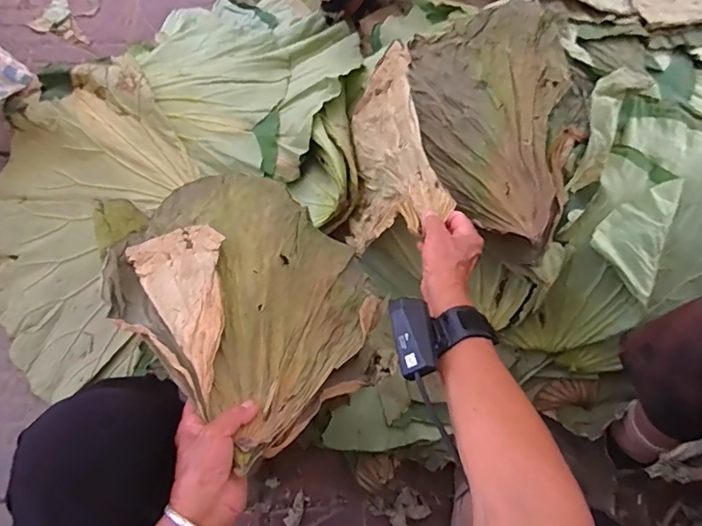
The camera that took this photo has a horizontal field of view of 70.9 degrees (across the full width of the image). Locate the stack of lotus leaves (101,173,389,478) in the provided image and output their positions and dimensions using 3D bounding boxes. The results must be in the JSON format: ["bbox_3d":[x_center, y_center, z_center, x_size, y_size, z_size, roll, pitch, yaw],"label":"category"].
[{"bbox_3d":[-0.101,0.033,0.559,0.262,0.122,0.298,-37,69,-24],"label":"stack of lotus leaves"}]

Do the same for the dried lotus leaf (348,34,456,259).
[{"bbox_3d":[0.044,-0.133,0.725,0.050,0.244,0.295,3,59,-22],"label":"dried lotus leaf"}]

